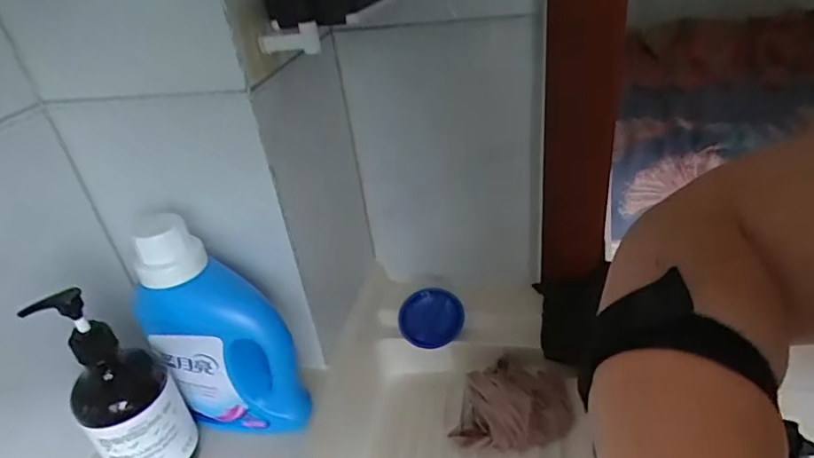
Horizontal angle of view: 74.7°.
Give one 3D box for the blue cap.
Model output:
[{"bbox_3d":[0.032,0.117,0.700,0.082,0.008,0.075,6,77,4],"label":"blue cap"}]

